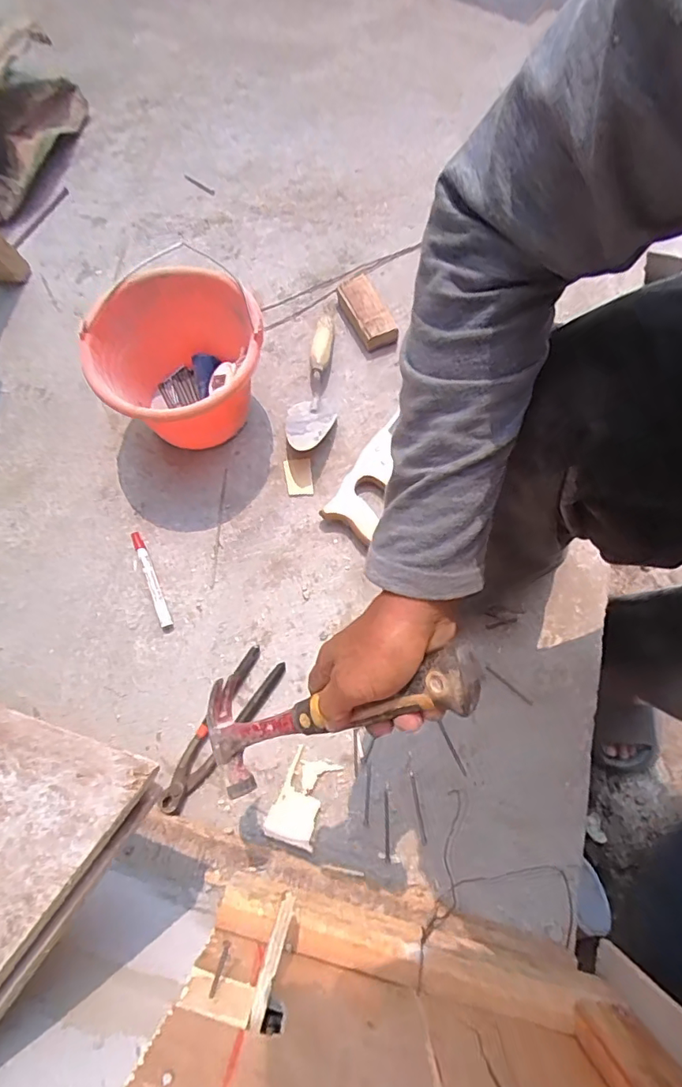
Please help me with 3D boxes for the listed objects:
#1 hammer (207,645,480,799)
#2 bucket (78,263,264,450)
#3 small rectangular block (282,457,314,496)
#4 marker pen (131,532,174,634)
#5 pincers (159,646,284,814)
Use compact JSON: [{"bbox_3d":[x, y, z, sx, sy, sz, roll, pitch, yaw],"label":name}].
[{"bbox_3d":[-0.018,0.129,0.390,0.271,0.029,0.091,-29,64,39],"label":"hammer"},{"bbox_3d":[-0.218,-0.248,0.753,0.222,0.174,0.230,-1,70,2],"label":"bucket"},{"bbox_3d":[-0.064,-0.102,0.791,0.041,0.007,0.060,-9,70,-1],"label":"small rectangular block"},{"bbox_3d":[-0.270,0.053,0.737,0.016,0.013,0.155,-24,71,-6],"label":"marker pen"},{"bbox_3d":[-0.155,0.242,0.672,0.052,0.022,0.220,30,74,12],"label":"pincers"}]

